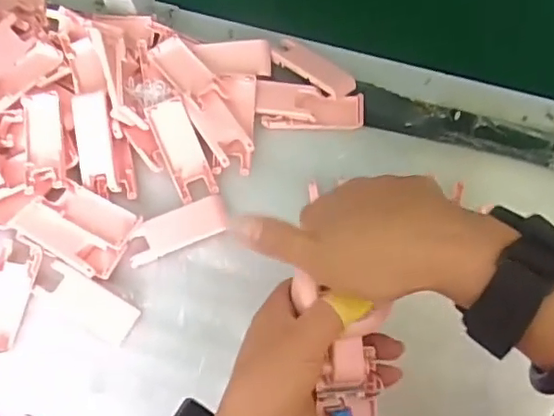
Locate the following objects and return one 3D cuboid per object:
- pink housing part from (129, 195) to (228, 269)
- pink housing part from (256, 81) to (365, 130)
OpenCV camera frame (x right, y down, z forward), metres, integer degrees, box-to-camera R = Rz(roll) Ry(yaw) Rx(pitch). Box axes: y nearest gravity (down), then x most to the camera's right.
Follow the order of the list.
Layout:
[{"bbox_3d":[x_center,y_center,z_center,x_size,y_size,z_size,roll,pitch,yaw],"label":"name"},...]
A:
[{"bbox_3d":[-0.099,0.021,0.585,0.101,0.009,0.039,-24,69,-7],"label":"pink housing part"},{"bbox_3d":[0.035,-0.106,0.620,0.111,0.017,0.049,2,68,4],"label":"pink housing part"}]

